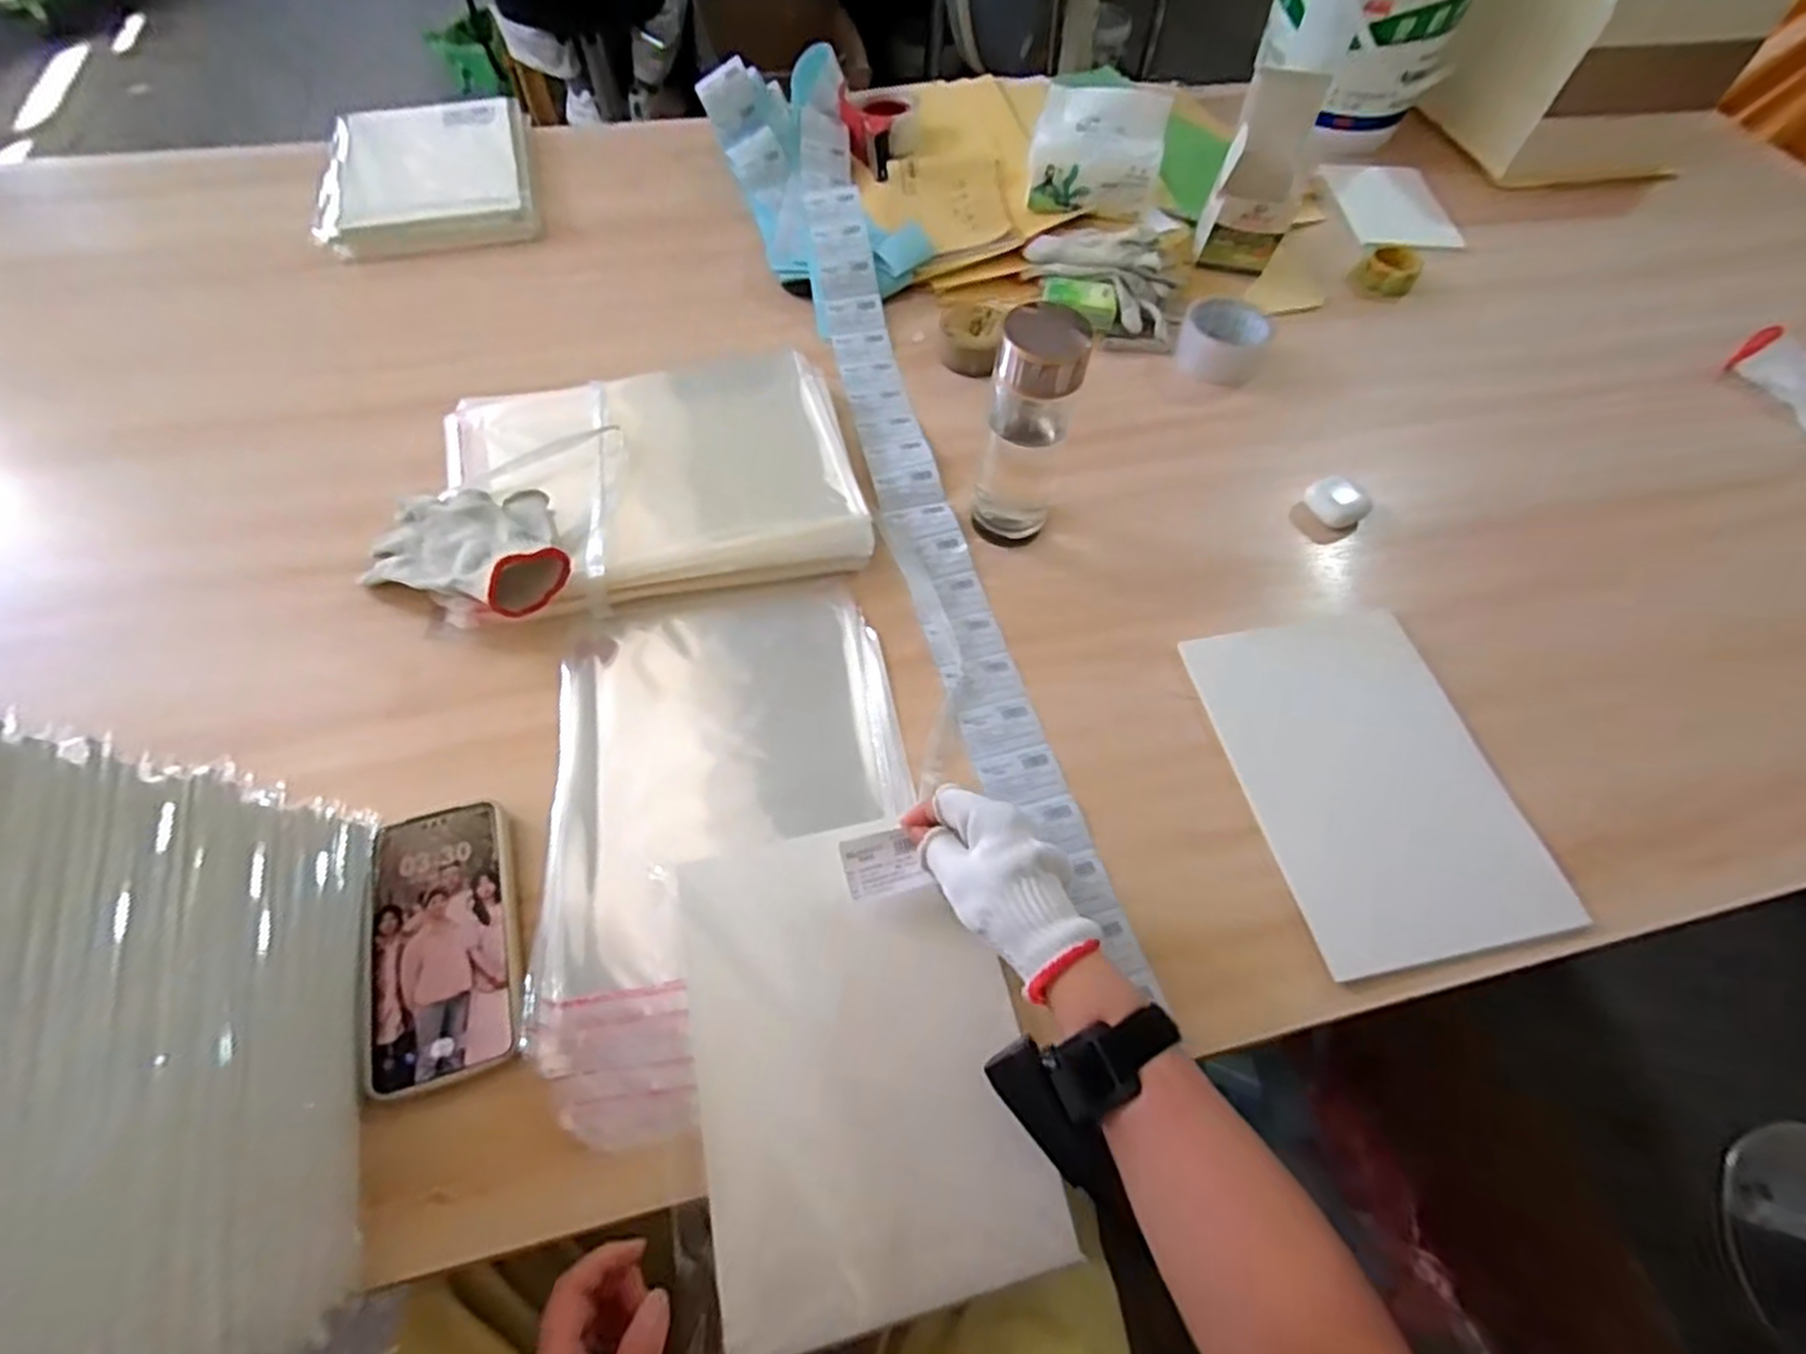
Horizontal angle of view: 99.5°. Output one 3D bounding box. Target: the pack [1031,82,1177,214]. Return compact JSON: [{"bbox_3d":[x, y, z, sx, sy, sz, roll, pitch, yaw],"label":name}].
[{"bbox_3d":[0.218,-0.591,0.862,0.143,0.089,0.090,11,59,4],"label":"pack"}]

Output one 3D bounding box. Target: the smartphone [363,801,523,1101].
[{"bbox_3d":[-0.278,0.156,0.462,0.080,0.012,0.161,-14,61,-11],"label":"smartphone"}]

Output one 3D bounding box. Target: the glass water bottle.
[{"bbox_3d":[0.095,-0.184,0.598,0.064,0.194,0.057,14,60,6],"label":"glass water bottle"}]

